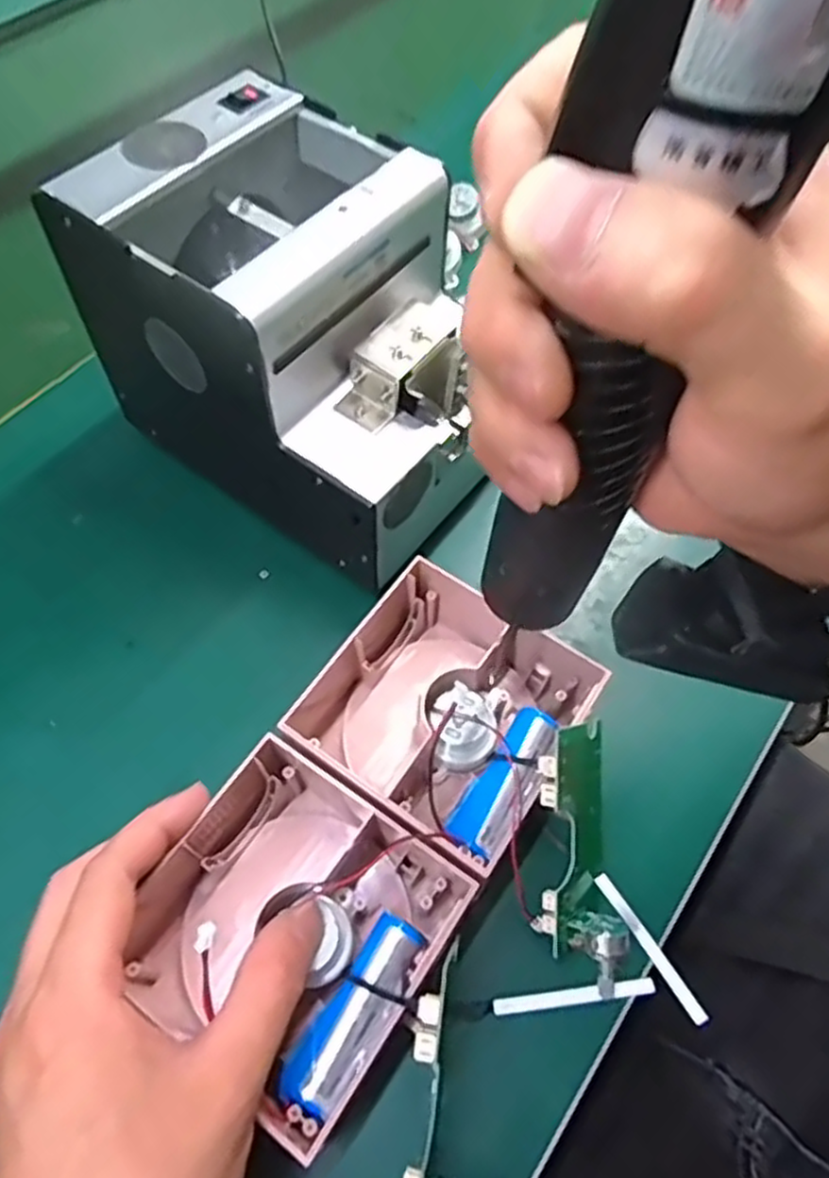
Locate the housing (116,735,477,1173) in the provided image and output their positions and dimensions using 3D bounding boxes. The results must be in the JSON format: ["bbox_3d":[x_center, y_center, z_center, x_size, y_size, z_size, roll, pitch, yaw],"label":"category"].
[{"bbox_3d":[-0.048,0.125,0.280,0.107,0.049,0.100,32,64,18],"label":"housing"}]

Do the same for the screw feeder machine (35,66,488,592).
[{"bbox_3d":[-0.050,-0.118,0.365,0.178,0.158,0.127,33,65,18],"label":"screw feeder machine"}]

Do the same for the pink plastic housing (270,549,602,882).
[{"bbox_3d":[0.012,0.050,0.328,0.109,0.047,0.109,31,64,17],"label":"pink plastic housing"}]

